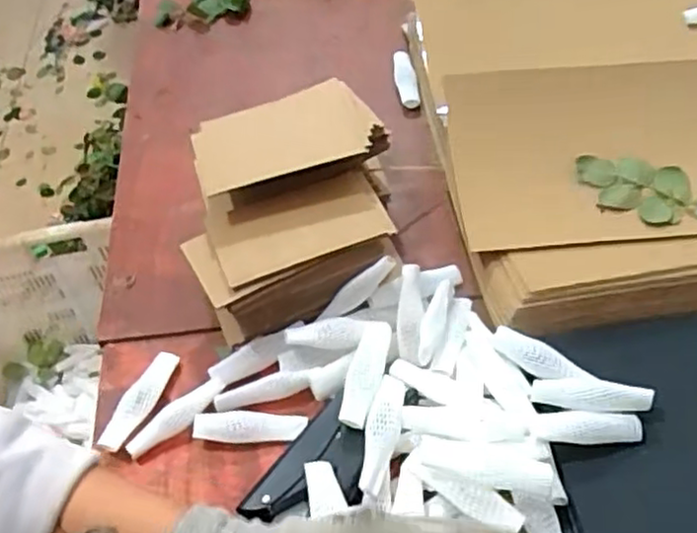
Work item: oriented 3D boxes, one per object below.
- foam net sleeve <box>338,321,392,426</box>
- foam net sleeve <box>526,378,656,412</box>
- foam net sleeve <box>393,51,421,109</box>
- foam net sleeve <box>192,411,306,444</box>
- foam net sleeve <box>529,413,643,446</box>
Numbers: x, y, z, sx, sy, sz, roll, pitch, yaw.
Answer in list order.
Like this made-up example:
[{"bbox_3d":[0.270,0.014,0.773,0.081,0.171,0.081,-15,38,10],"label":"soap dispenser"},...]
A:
[{"bbox_3d":[0.013,0.081,0.545,0.025,0.016,0.101,10,53,11],"label":"foam net sleeve"},{"bbox_3d":[0.182,0.096,0.520,0.087,0.010,0.025,2,52,4],"label":"foam net sleeve"},{"bbox_3d":[0.064,-0.216,0.802,0.022,0.018,0.088,-7,52,-3],"label":"foam net sleeve"},{"bbox_3d":[-0.078,0.126,0.546,0.086,0.010,0.026,4,52,6],"label":"foam net sleeve"},{"bbox_3d":[0.174,0.119,0.507,0.080,0.013,0.022,-1,52,3],"label":"foam net sleeve"}]

